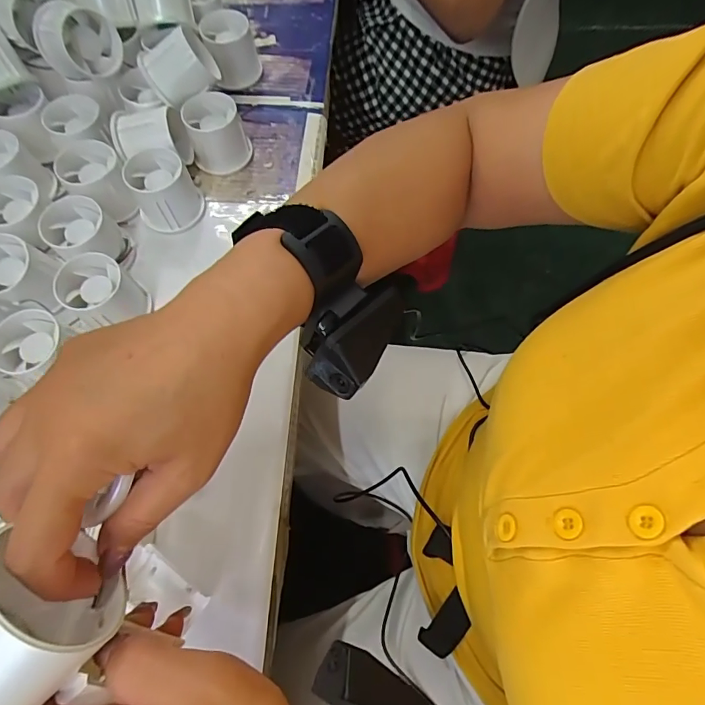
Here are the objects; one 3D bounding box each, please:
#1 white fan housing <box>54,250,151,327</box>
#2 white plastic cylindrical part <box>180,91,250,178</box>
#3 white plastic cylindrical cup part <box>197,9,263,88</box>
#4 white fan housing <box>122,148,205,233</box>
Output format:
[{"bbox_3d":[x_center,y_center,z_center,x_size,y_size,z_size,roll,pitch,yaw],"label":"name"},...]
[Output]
[{"bbox_3d":[-0.201,-0.047,0.357,0.050,0.046,0.048,0,68,0],"label":"white fan housing"},{"bbox_3d":[-0.129,-0.208,0.422,0.052,0.051,0.049,0,68,0],"label":"white plastic cylindrical part"},{"bbox_3d":[-0.126,-0.316,0.464,0.051,0.053,0.047,0,68,0],"label":"white plastic cylindrical cup part"},{"bbox_3d":[-0.168,-0.144,0.396,0.055,0.047,0.051,0,68,0],"label":"white fan housing"}]

